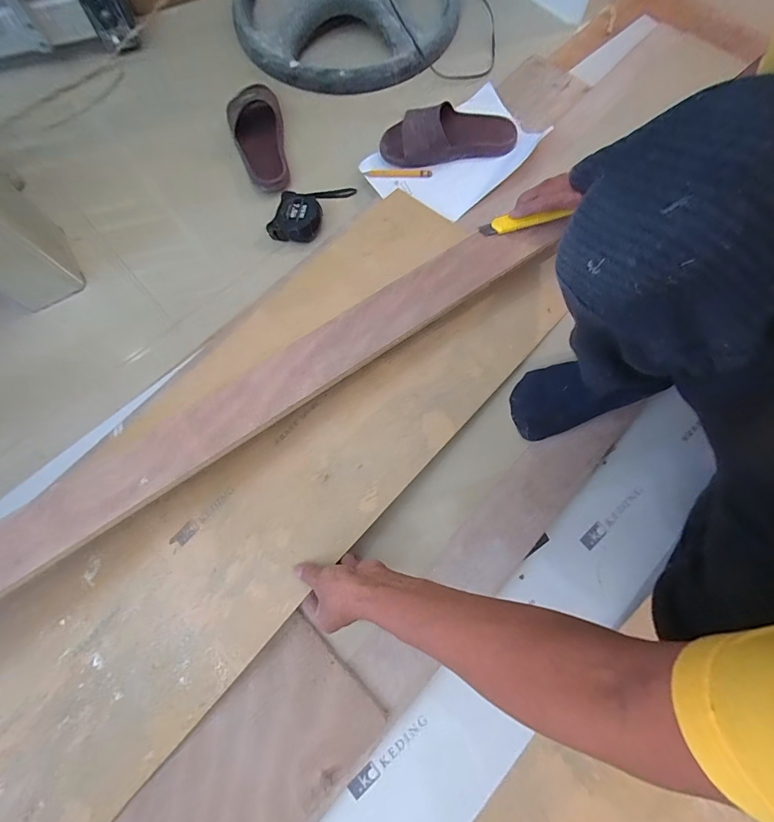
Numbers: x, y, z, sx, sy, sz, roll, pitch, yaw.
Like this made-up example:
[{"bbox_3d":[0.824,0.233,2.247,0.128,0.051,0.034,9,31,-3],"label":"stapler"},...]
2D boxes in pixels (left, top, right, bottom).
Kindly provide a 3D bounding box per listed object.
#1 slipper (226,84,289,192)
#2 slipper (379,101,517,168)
[{"bbox_3d":[-0.240,-0.518,0.746,0.090,0.066,0.215,-13,74,-3],"label":"slipper"},{"bbox_3d":[0.110,-0.483,0.704,0.238,0.061,0.089,-10,75,-3],"label":"slipper"}]

